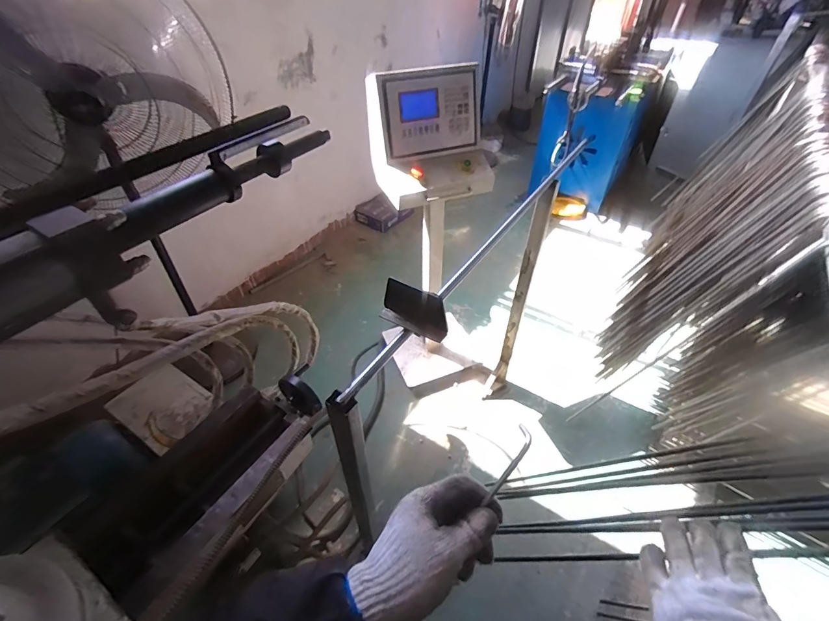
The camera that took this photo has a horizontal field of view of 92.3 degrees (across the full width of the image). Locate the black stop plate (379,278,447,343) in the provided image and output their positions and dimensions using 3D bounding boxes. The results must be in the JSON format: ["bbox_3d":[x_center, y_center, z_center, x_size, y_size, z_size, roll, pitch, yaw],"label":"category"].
[{"bbox_3d":[0.002,0.000,0.735,0.133,0.018,0.076,24,91,11],"label":"black stop plate"}]

